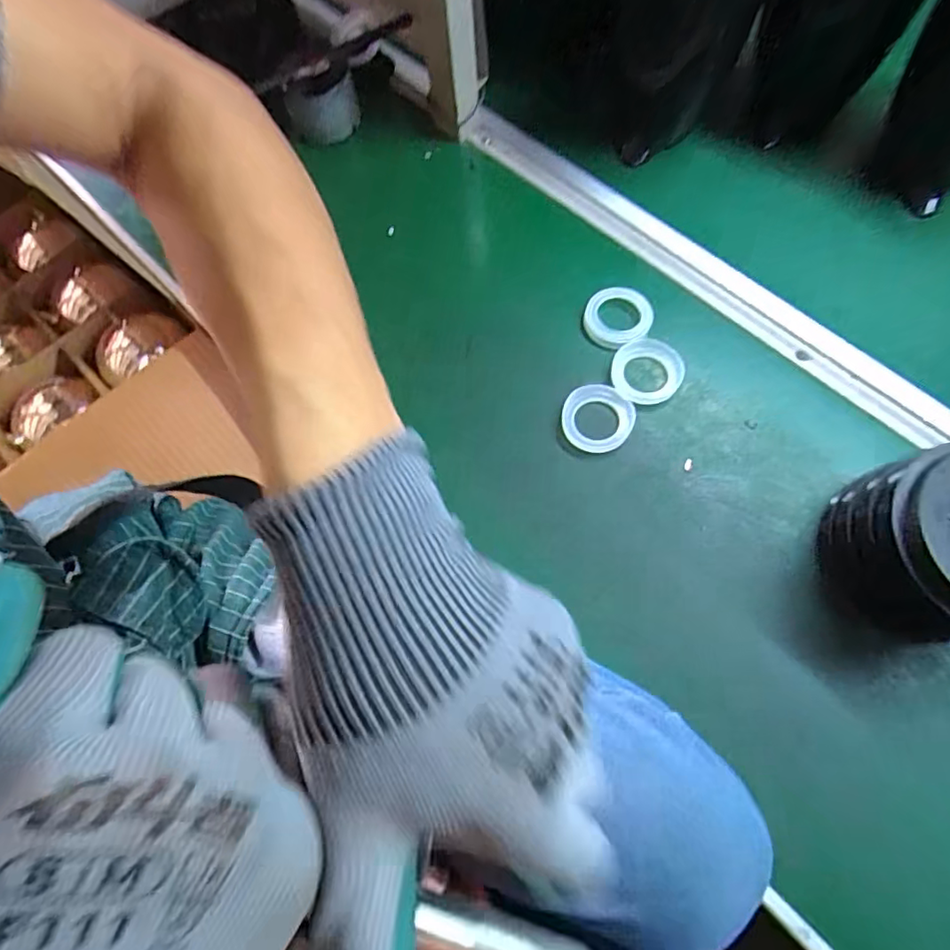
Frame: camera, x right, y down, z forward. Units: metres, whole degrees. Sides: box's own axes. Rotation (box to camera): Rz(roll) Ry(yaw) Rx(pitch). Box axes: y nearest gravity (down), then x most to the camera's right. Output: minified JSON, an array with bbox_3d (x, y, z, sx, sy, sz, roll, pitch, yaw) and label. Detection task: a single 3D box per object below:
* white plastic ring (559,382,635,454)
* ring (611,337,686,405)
[{"bbox_3d":[0.102,-0.048,0.474,0.059,0.009,0.055,-1,68,3],"label":"white plastic ring"},{"bbox_3d":[0.145,-0.088,0.487,0.057,0.007,0.058,-1,68,3],"label":"ring"}]

